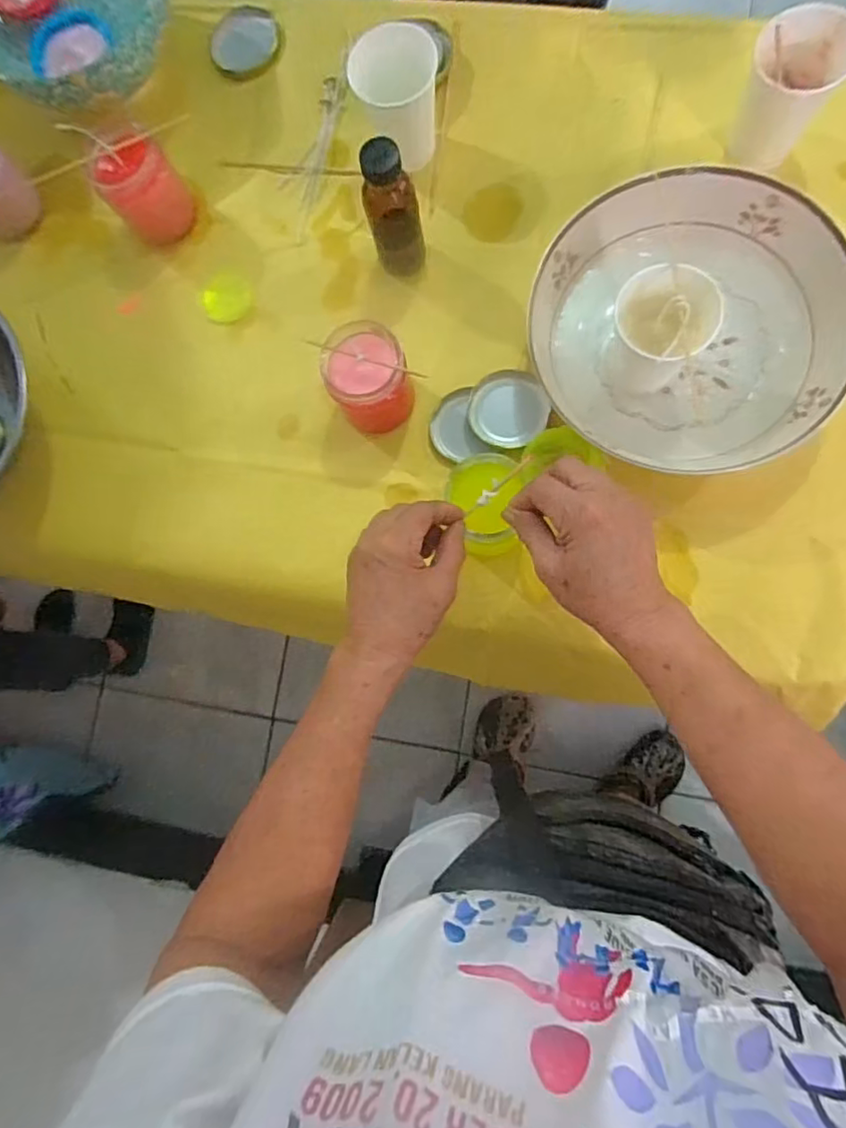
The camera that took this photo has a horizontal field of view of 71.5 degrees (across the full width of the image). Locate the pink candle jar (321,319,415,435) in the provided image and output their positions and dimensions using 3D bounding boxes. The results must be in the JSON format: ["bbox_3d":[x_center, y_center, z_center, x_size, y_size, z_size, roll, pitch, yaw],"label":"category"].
[{"bbox_3d":[-0.046,-0.155,0.493,0.073,0.067,0.076,-11,83,5],"label":"pink candle jar"}]

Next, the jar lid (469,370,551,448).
[{"bbox_3d":[0.074,-0.133,0.507,0.067,0.011,0.064,-1,84,6],"label":"jar lid"}]

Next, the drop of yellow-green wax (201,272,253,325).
[{"bbox_3d":[-0.180,-0.246,0.539,0.047,0.004,0.045,6,85,7],"label":"drop of yellow-green wax"}]

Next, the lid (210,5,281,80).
[{"bbox_3d":[-0.165,-0.487,0.547,0.058,0.008,0.066,23,87,8],"label":"lid"}]

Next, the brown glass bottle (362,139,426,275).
[{"bbox_3d":[-0.024,-0.281,0.474,0.041,0.110,0.040,-1,84,6],"label":"brown glass bottle"}]

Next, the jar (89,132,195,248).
[{"bbox_3d":[-0.244,-0.329,0.516,0.059,0.070,0.060,-1,84,6],"label":"jar"}]

